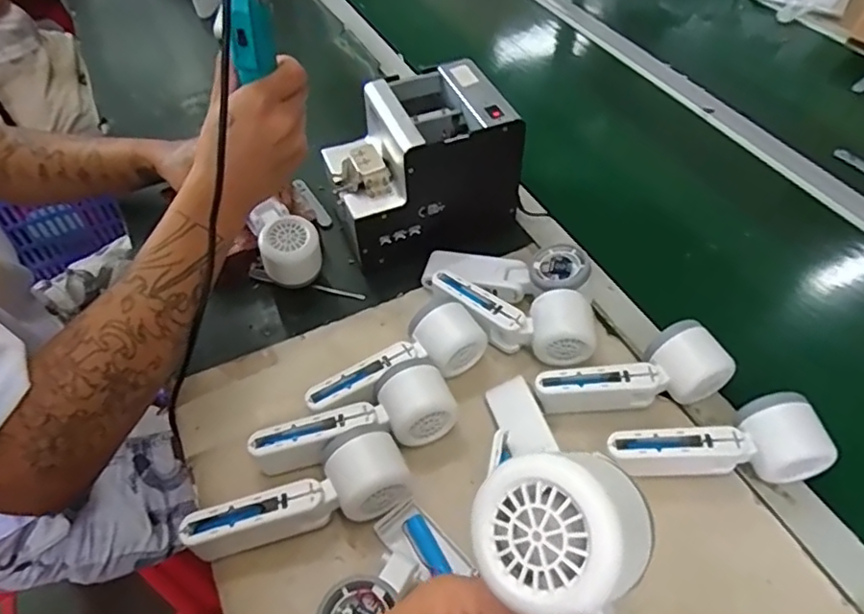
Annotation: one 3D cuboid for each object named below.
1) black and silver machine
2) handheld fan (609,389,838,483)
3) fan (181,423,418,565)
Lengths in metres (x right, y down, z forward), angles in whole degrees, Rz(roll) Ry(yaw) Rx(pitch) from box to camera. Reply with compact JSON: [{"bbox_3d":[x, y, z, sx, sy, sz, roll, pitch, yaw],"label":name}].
[{"bbox_3d":[-0.015,-0.152,0.636,0.176,0.136,0.135,-18,52,-15],"label":"black and silver machine"},{"bbox_3d":[0.224,0.111,0.477,0.159,0.050,0.058,-5,50,-4],"label":"handheld fan"},{"bbox_3d":[-0.100,0.147,0.453,0.161,0.052,0.058,-22,53,-17],"label":"fan"}]

